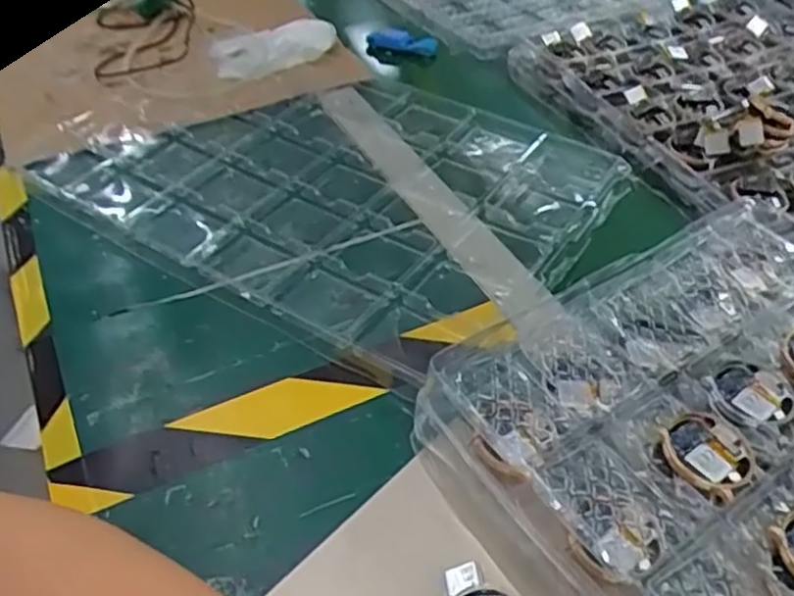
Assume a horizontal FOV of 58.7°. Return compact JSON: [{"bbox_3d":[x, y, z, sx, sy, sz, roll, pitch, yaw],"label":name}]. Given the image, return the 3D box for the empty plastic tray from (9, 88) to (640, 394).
[{"bbox_3d":[-0.054,-0.106,0.595,0.418,0.020,0.296,26,50,24],"label":"empty plastic tray"}]

